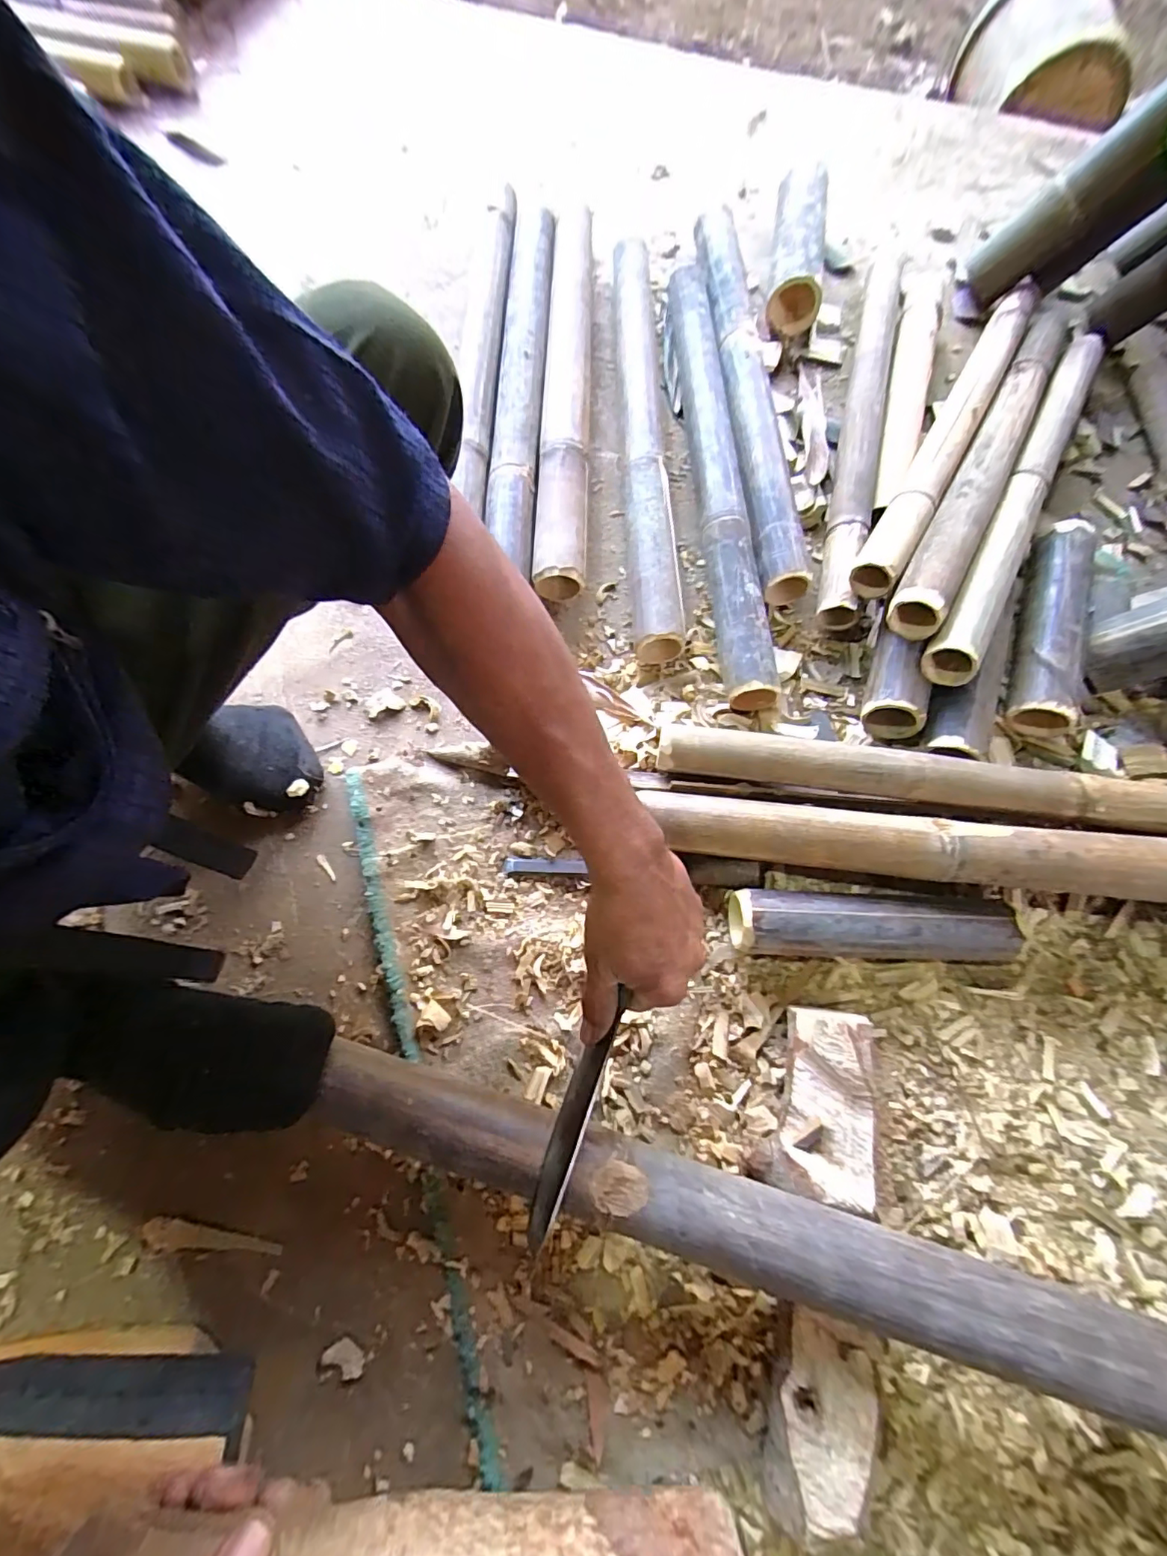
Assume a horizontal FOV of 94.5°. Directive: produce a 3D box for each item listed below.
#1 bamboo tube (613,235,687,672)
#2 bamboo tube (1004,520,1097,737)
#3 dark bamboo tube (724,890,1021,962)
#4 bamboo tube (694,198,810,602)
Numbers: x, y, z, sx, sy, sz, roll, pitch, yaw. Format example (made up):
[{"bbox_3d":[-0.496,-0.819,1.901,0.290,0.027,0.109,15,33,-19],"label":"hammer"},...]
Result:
[{"bbox_3d":[0.074,-0.436,0.678,0.058,0.054,0.623,-1,73,-2],"label":"bamboo tube"},{"bbox_3d":[0.522,-0.171,0.604,0.067,0.068,0.260,20,73,4],"label":"bamboo tube"},{"bbox_3d":[0.264,0.136,0.498,0.251,0.055,0.058,1,73,-1],"label":"dark bamboo tube"},{"bbox_3d":[0.204,-0.501,0.684,0.060,0.049,0.603,-4,73,-3],"label":"bamboo tube"}]

